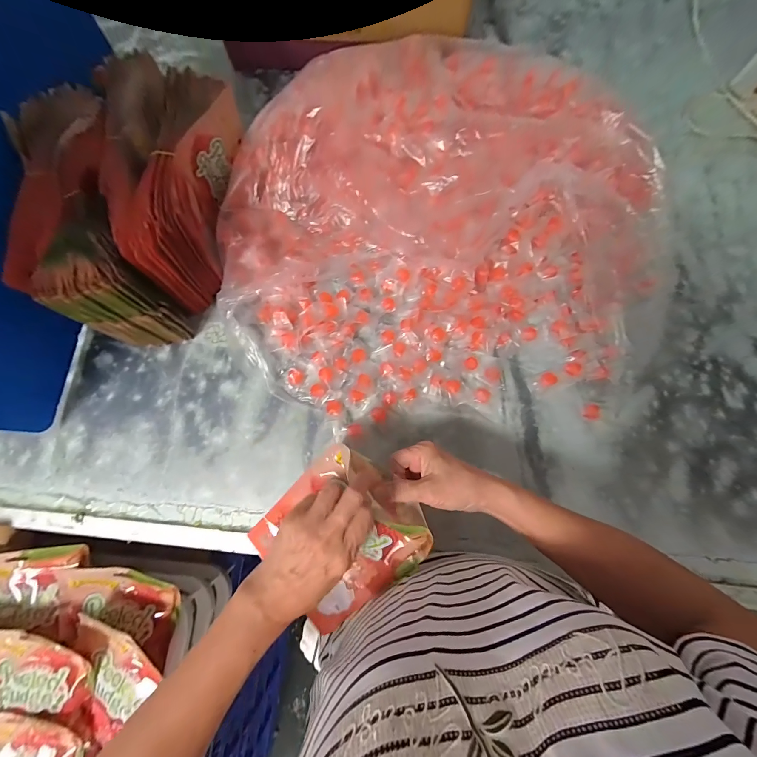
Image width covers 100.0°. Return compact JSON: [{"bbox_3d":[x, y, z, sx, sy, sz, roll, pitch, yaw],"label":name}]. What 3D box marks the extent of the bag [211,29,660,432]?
[{"bbox_3d":[0.083,-0.213,0.460,0.607,0.117,0.554,-4,76,0],"label":"bag"}]

